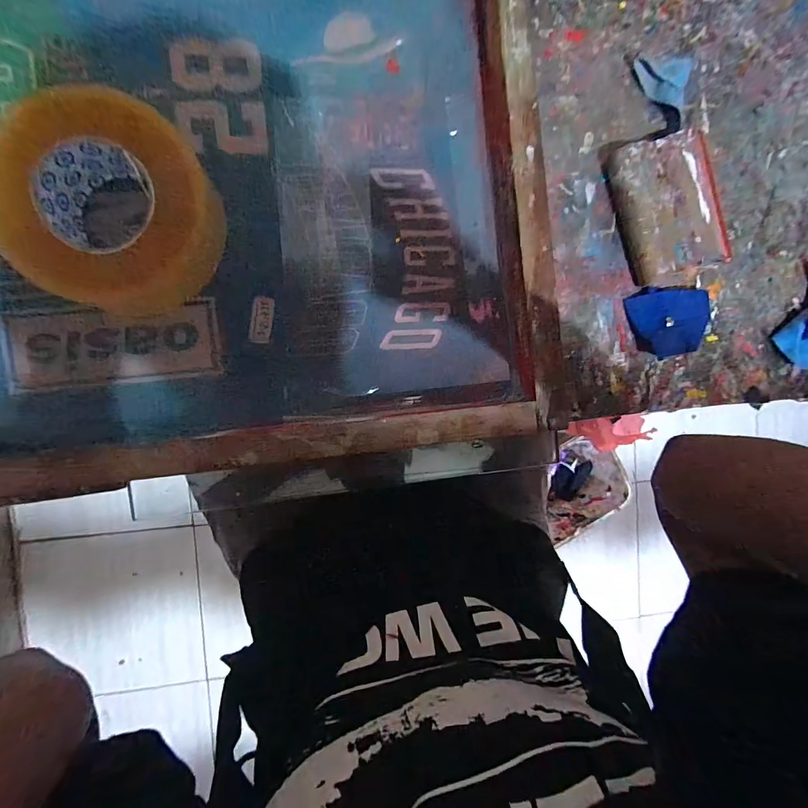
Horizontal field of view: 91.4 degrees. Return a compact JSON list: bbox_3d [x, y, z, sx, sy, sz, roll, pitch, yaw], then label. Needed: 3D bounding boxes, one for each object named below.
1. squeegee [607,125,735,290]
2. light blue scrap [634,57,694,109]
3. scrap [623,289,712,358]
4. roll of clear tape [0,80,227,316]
[{"bbox_3d":[0.257,-0.190,0.382,0.095,0.026,0.126,-17,94,-7],"label":"squeegee"},{"bbox_3d":[0.250,-0.320,0.381,0.061,0.006,0.049,10,91,-9],"label":"light blue scrap"},{"bbox_3d":[0.267,-0.081,0.395,0.079,0.014,0.065,-13,94,-8],"label":"scrap"},{"bbox_3d":[-0.218,-0.145,0.299,0.133,0.060,0.140,0,92,-8],"label":"roll of clear tape"}]

